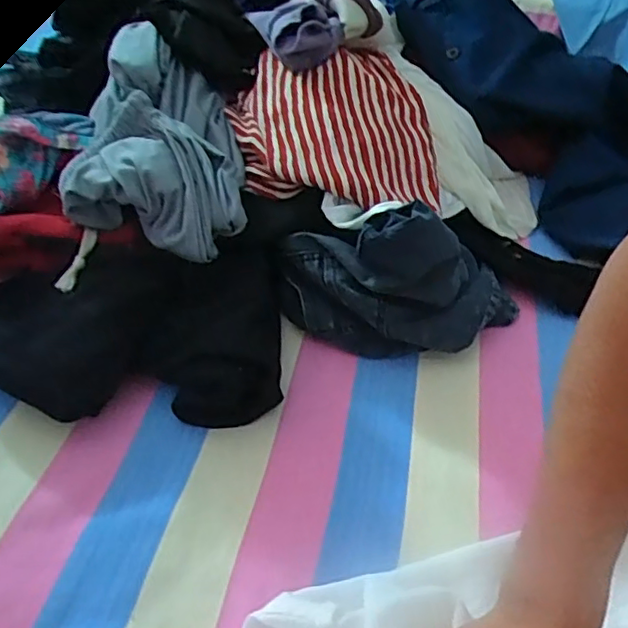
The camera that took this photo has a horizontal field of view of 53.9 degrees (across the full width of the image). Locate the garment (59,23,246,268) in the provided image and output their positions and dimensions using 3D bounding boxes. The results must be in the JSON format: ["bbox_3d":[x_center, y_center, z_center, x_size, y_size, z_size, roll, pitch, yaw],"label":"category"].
[{"bbox_3d":[-0.157,-0.174,0.591,0.167,0.095,0.272,-4,44,-11],"label":"garment"}]

